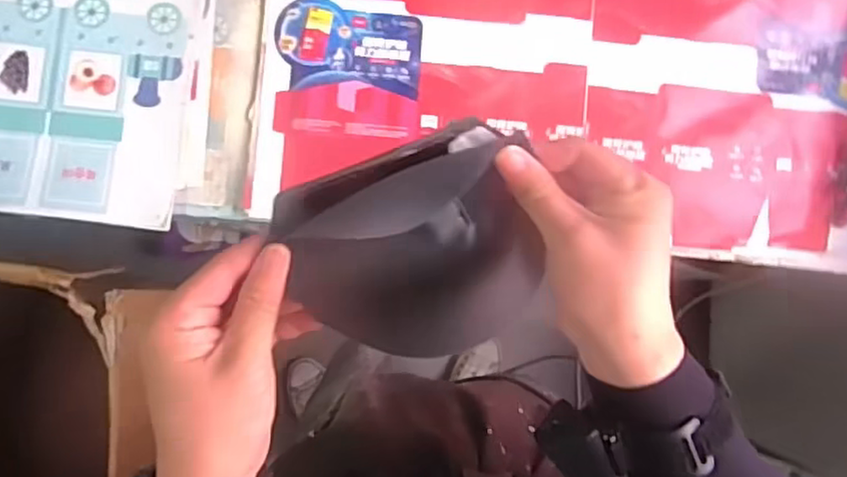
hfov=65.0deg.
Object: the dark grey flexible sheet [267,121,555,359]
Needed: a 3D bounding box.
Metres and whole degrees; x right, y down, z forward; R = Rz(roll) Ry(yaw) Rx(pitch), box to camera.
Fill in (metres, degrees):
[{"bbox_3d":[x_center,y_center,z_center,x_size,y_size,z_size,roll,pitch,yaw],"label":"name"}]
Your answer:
[{"bbox_3d":[-0.004,0.007,0.348,0.128,0.046,0.111,-14,84,-4],"label":"dark grey flexible sheet"}]

